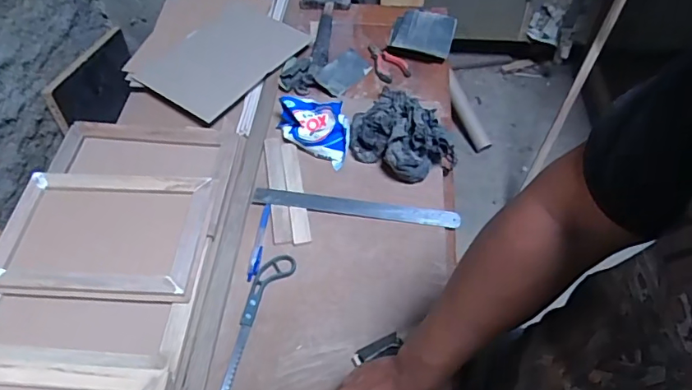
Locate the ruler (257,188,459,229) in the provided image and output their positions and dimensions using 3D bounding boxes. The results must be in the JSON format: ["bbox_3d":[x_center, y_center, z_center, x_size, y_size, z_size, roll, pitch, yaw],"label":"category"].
[{"bbox_3d":[0.017,0.018,0.790,0.321,0.008,0.030,7,56,2],"label":"ruler"}]

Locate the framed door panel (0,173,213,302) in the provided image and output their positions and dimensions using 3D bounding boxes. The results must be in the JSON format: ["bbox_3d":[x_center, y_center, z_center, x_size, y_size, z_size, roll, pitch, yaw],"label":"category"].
[{"bbox_3d":[-0.359,0.054,0.738,0.288,0.023,0.197,4,54,0],"label":"framed door panel"}]

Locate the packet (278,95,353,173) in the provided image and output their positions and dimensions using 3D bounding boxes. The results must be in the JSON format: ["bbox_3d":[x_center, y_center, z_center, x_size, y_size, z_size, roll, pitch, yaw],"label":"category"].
[{"bbox_3d":[-0.053,-0.119,0.855,0.149,0.055,0.076,30,58,16],"label":"packet"}]

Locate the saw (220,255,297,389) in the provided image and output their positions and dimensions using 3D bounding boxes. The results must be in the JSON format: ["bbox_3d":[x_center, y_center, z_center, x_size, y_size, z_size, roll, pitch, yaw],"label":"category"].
[{"bbox_3d":[-0.146,0.217,0.652,0.047,0.011,0.324,17,55,9],"label":"saw"}]

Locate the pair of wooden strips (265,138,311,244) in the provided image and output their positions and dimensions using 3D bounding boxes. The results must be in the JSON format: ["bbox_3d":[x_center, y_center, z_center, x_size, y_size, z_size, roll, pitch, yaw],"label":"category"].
[{"bbox_3d":[-0.098,-0.014,0.811,0.054,0.010,0.211,-7,55,-8],"label":"pair of wooden strips"}]

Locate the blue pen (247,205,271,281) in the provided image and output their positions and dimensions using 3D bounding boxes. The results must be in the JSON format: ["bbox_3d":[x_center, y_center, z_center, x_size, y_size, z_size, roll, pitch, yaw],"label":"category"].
[{"bbox_3d":[-0.131,0.065,0.757,0.013,0.011,0.138,6,54,1],"label":"blue pen"}]

